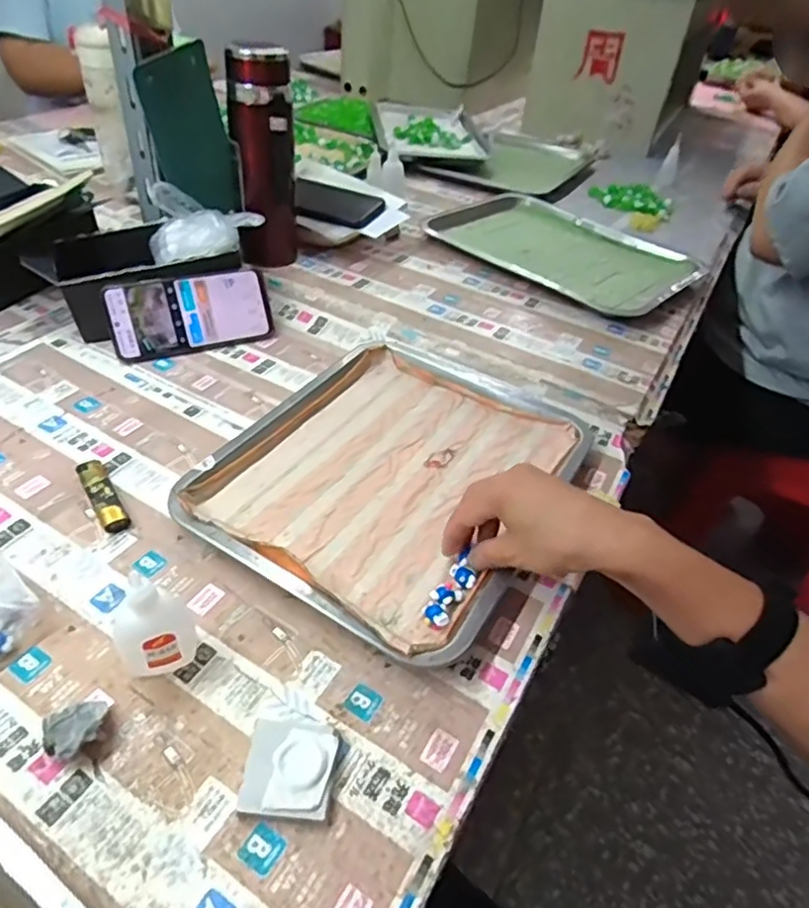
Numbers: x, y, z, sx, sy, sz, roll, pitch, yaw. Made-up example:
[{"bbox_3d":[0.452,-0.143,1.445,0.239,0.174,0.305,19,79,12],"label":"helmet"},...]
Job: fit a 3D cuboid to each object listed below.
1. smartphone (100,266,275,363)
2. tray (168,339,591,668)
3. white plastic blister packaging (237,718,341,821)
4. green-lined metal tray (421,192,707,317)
[{"bbox_3d":[-0.229,-0.152,0.656,0.165,0.079,0.007,-17,13,-21],"label":"smartphone"},{"bbox_3d":[-0.004,0.007,0.527,0.255,0.026,0.308,26,46,19],"label":"tray"},{"bbox_3d":[-0.065,0.176,0.345,0.049,0.013,0.053,6,43,-1],"label":"white plastic blister packaging"},{"bbox_3d":[0.209,-0.291,0.864,0.357,0.034,0.241,36,50,28],"label":"green-lined metal tray"}]

